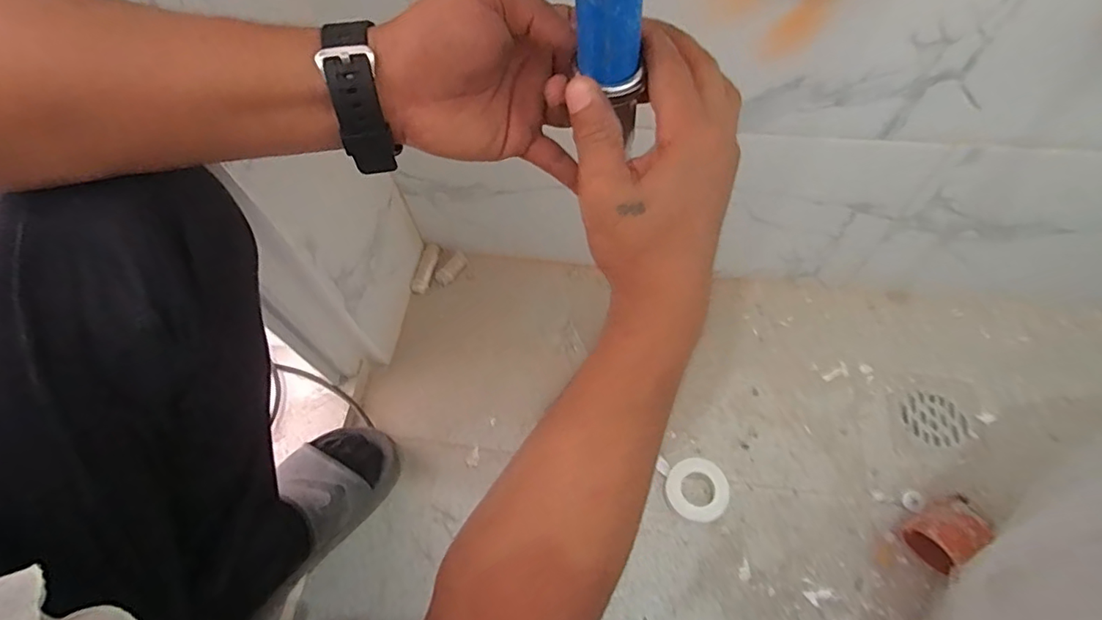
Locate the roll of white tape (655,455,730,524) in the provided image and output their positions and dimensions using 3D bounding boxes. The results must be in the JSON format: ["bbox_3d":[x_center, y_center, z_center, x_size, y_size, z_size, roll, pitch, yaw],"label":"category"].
[{"bbox_3d":[0.161,0.198,0.597,0.067,0.028,0.067,-2,60,3],"label":"roll of white tape"}]

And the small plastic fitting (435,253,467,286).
[{"bbox_3d":[-0.141,-0.057,0.766,0.053,0.022,0.018,-47,66,3],"label":"small plastic fitting"}]

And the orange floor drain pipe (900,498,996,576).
[{"bbox_3d":[0.400,0.228,0.551,0.059,0.063,0.054,-24,61,-10],"label":"orange floor drain pipe"}]

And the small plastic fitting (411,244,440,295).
[{"bbox_3d":[-0.176,-0.059,0.765,0.020,0.019,0.075,15,77,12],"label":"small plastic fitting"}]

